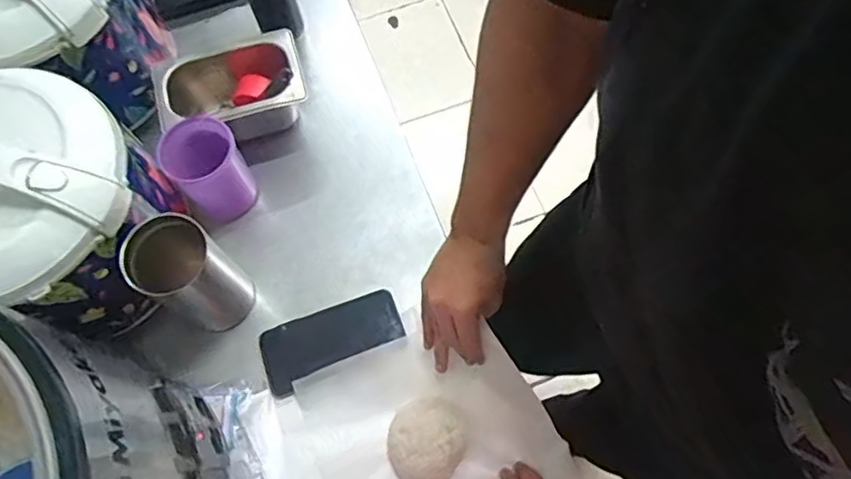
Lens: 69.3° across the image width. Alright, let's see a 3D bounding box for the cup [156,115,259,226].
[{"bbox_3d":[-0.262,-0.084,0.754,0.083,0.117,0.078,-1,68,1],"label":"cup"}]

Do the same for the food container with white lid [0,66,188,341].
[{"bbox_3d":[-0.402,-0.031,0.642,0.217,0.219,0.207,-1,68,1],"label":"food container with white lid"}]

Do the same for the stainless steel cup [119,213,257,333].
[{"bbox_3d":[-0.257,0.041,0.682,0.087,0.165,0.083,-1,68,1],"label":"stainless steel cup"}]

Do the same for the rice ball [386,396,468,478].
[{"bbox_3d":[0.000,0.216,0.660,0.081,0.043,0.095,18,70,9],"label":"rice ball"}]

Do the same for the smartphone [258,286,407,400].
[{"bbox_3d":[-0.111,0.115,0.723,0.165,0.004,0.075,-22,69,-7],"label":"smartphone"}]

